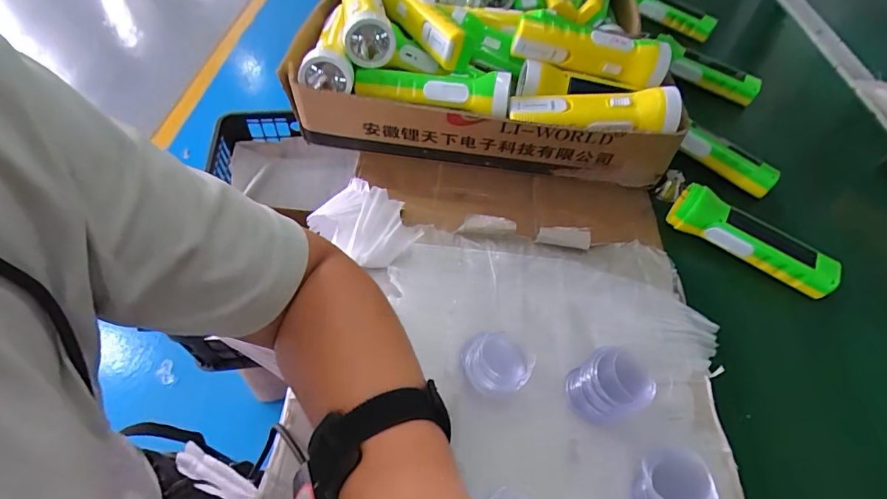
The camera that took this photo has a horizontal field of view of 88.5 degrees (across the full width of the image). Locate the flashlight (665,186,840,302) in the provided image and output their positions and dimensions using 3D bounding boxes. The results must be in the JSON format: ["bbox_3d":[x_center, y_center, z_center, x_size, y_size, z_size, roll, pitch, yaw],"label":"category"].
[{"bbox_3d":[0.317,-0.015,0.464,0.159,0.047,0.046,30,56,16],"label":"flashlight"}]

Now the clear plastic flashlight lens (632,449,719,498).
[{"bbox_3d":[0.158,0.167,0.313,0.043,0.034,0.057,5,52,-2],"label":"clear plastic flashlight lens"}]

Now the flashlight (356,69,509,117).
[{"bbox_3d":[-0.011,-0.168,0.464,0.159,0.041,0.043,8,52,0],"label":"flashlight"}]

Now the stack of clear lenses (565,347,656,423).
[{"bbox_3d":[0.126,0.104,0.348,0.043,0.053,0.050,-16,56,-17],"label":"stack of clear lenses"}]

